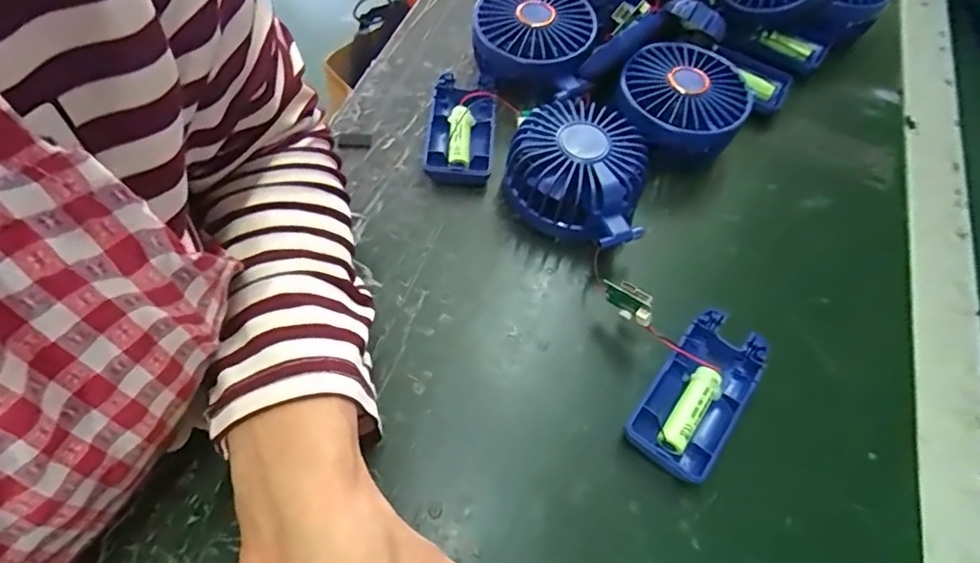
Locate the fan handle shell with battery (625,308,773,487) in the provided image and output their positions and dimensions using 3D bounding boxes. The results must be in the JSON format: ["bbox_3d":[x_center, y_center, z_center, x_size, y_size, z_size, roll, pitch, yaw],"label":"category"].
[{"bbox_3d":[0.112,0.061,0.299,0.045,0.020,0.093,35,64,15],"label":"fan handle shell with battery"}]

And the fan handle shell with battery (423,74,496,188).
[{"bbox_3d":[-0.020,-0.107,0.382,0.045,0.022,0.088,4,60,-2],"label":"fan handle shell with battery"}]

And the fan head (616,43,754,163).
[{"bbox_3d":[0.131,-0.122,0.391,0.088,0.051,0.087,19,61,6],"label":"fan head"}]

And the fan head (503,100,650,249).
[{"bbox_3d":[0.052,-0.065,0.350,0.084,0.050,0.093,7,60,-1],"label":"fan head"}]

